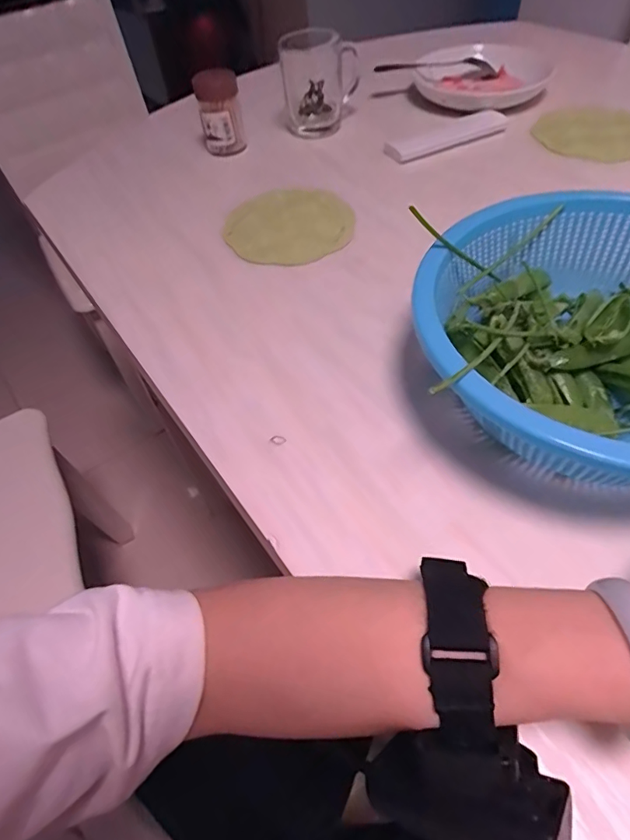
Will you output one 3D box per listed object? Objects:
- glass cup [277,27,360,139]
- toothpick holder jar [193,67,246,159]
[{"bbox_3d":[0.007,-0.415,0.607,0.069,0.103,0.078,15,54,17],"label":"glass cup"},{"bbox_3d":[-0.111,-0.361,0.584,0.044,0.086,0.057,-5,51,1],"label":"toothpick holder jar"}]

